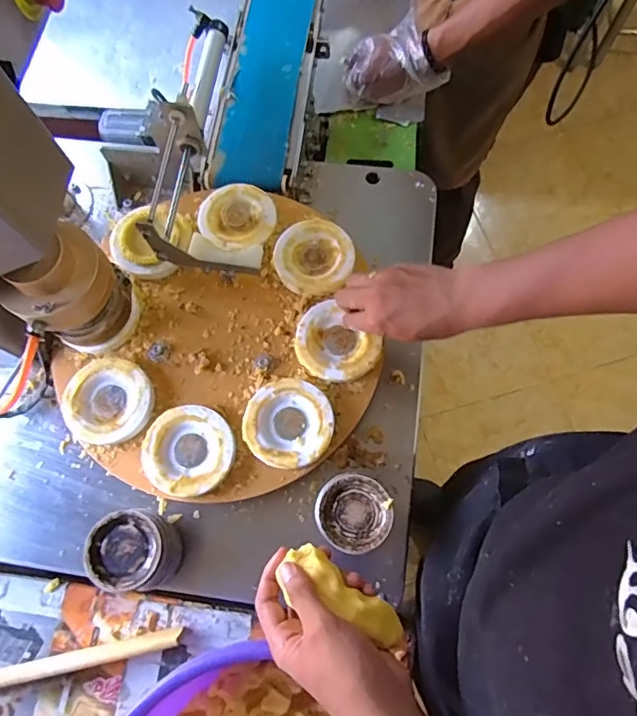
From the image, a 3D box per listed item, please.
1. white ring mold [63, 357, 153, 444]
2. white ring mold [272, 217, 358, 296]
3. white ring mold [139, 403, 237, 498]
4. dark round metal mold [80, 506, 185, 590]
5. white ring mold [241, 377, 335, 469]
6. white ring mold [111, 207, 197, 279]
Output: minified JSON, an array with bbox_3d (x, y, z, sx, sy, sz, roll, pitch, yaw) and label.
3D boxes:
[{"bbox_3d":[-0.241,0.050,0.580,0.098,0.020,0.096,-1,72,2],"label":"white ring mold"},{"bbox_3d":[-0.005,-0.127,0.627,0.094,0.018,0.098,-1,72,2],"label":"white ring mold"},{"bbox_3d":[-0.142,0.102,0.558,0.098,0.024,0.095,-1,72,2],"label":"white ring mold"},{"bbox_3d":[-0.192,0.204,0.537,0.078,0.081,0.077,-1,72,2],"label":"dark round metal mold"},{"bbox_3d":[-0.033,0.074,0.566,0.097,0.020,0.097,-1,72,2],"label":"white ring mold"},{"bbox_3d":[-0.210,-0.148,0.636,0.103,0.028,0.092,-19,73,-4],"label":"white ring mold"}]

